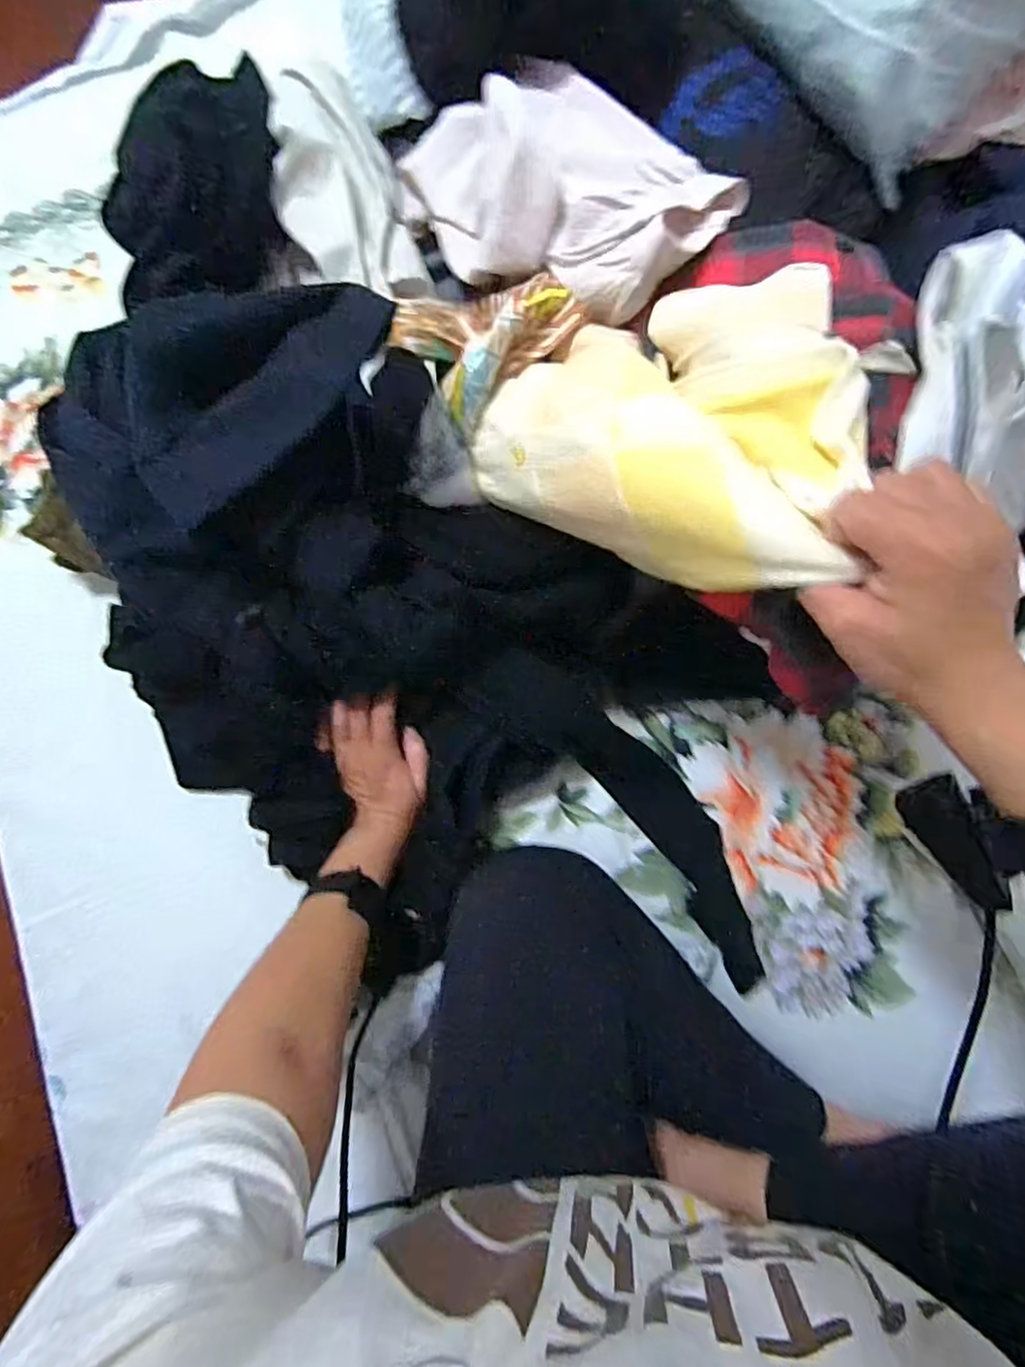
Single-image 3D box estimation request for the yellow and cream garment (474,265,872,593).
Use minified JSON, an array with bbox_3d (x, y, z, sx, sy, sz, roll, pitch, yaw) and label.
[{"bbox_3d":[0.083,-0.156,0.376,0.211,0.122,0.183,16,83,5],"label":"yellow and cream garment"}]

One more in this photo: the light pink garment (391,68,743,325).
[{"bbox_3d":[0.028,-0.366,0.457,0.151,0.097,0.252,-42,80,-6],"label":"light pink garment"}]

